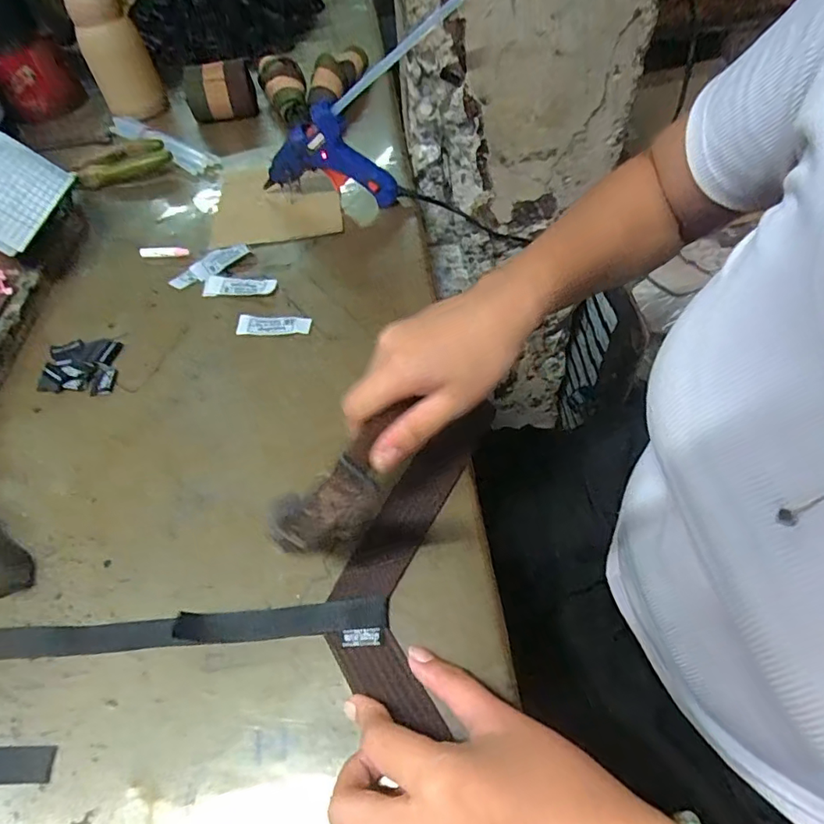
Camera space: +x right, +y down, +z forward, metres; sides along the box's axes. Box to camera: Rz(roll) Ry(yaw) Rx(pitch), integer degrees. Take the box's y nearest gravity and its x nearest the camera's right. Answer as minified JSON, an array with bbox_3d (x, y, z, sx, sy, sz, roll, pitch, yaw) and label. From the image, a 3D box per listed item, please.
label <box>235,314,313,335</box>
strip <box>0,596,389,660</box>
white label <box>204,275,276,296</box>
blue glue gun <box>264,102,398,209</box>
[{"bbox_3d":[-0.116,-0.074,0.436,0.062,0.008,0.016,1,53,6],"label":"label"},{"bbox_3d":[-0.136,0.127,0.297,0.242,0.006,0.019,-6,53,1],"label":"strip"},{"bbox_3d":[-0.157,-0.114,0.468,0.067,0.005,0.021,2,54,7],"label":"white label"},{"bbox_3d":[-0.087,-0.244,0.498,0.135,0.102,0.030,5,54,9],"label":"blue glue gun"}]

